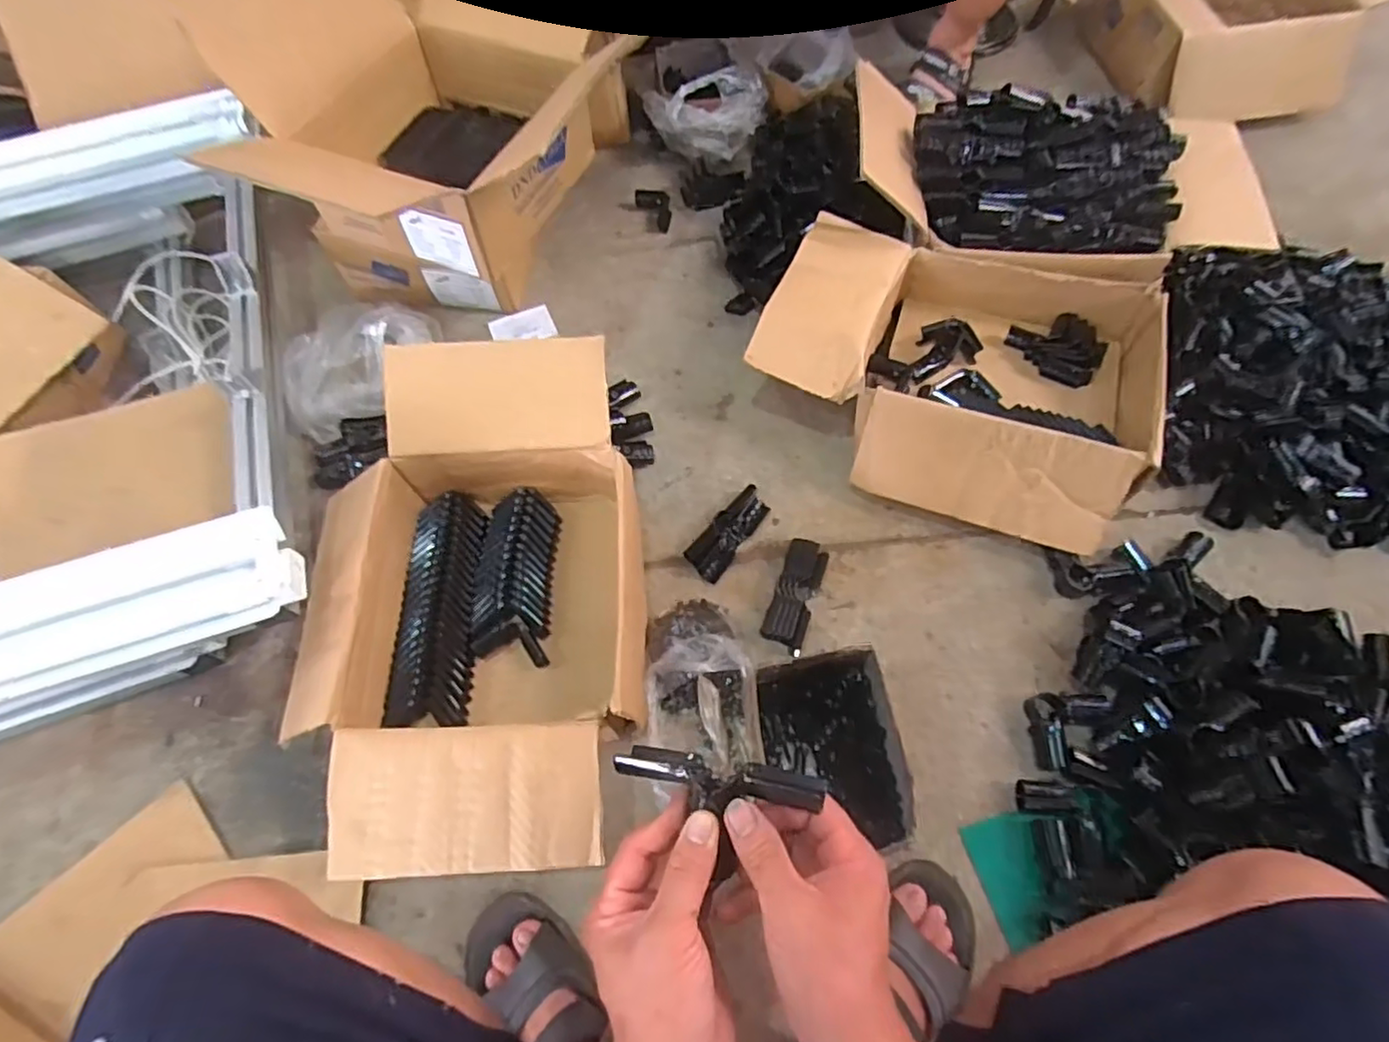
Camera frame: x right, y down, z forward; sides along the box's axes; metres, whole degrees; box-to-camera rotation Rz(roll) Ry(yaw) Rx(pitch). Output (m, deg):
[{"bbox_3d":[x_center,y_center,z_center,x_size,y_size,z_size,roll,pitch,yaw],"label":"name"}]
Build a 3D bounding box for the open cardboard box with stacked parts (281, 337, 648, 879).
[{"bbox_3d":[-0.253,0.083,0.729,0.374,0.180,0.541,-5,63,0],"label":"open cardboard box with stacked parts"}]

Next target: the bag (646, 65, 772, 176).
[{"bbox_3d":[0.020,-0.702,1.144,0.209,0.104,0.122,-1,63,3],"label":"bag"}]

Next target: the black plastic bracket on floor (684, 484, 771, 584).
[{"bbox_3d":[0.045,0.013,0.830,0.047,0.030,0.129,35,70,19],"label":"black plastic bracket on floor"}]

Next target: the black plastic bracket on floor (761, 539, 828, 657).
[{"bbox_3d":[0.121,0.088,0.791,0.052,0.031,0.136,17,65,12],"label":"black plastic bracket on floor"}]

